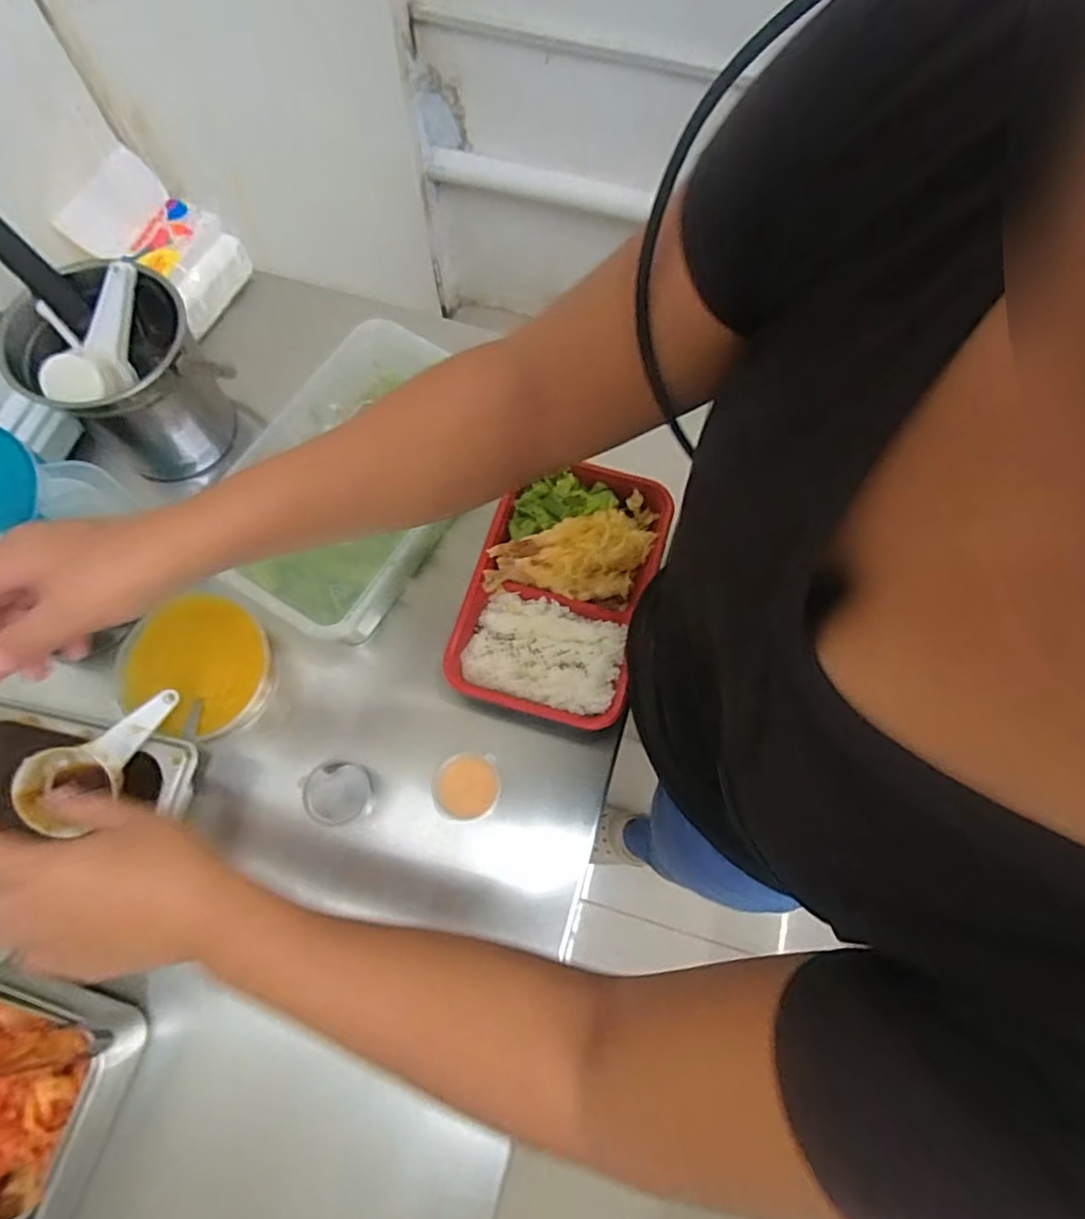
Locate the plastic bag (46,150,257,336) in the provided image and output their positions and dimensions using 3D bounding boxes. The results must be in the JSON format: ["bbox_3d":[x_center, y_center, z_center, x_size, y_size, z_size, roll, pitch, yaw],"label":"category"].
[{"bbox_3d":[-0.357,-0.348,0.611,0.096,0.098,0.102,27,73,8],"label":"plastic bag"}]

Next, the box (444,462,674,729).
[{"bbox_3d":[0.017,-0.024,0.526,0.140,0.037,0.220,18,72,5],"label":"box"}]

